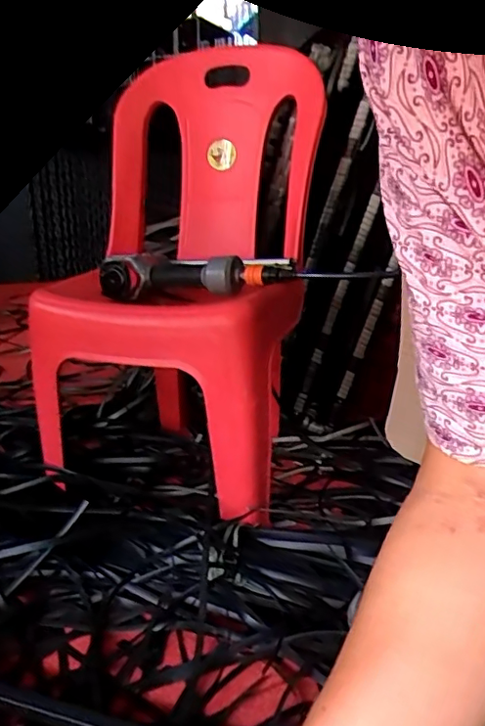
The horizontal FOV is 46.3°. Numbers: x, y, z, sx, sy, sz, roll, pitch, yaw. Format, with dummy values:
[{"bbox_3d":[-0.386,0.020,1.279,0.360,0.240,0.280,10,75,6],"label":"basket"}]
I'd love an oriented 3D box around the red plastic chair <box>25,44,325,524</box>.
[{"bbox_3d":[-0.085,-0.136,0.816,0.337,0.543,0.433,5,19,19],"label":"red plastic chair"}]

